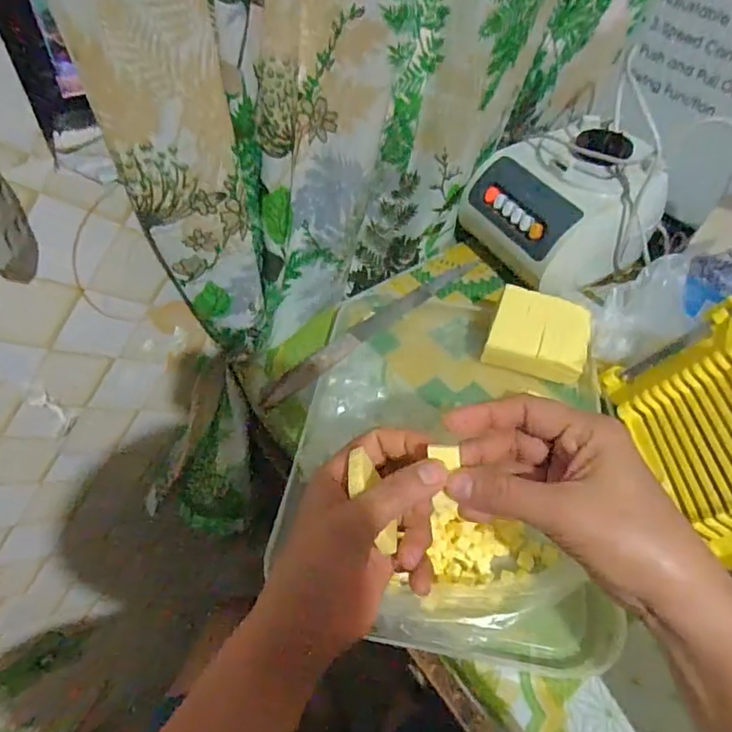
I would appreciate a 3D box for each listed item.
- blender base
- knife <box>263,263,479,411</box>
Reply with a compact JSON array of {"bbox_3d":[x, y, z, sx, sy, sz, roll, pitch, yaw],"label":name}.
[{"bbox_3d":[0.211,-0.163,0.560,0.169,0.124,0.165,-25,56,-22],"label":"blender base"},{"bbox_3d":[0.016,-0.047,0.509,0.025,0.023,0.287,38,58,24],"label":"knife"}]

